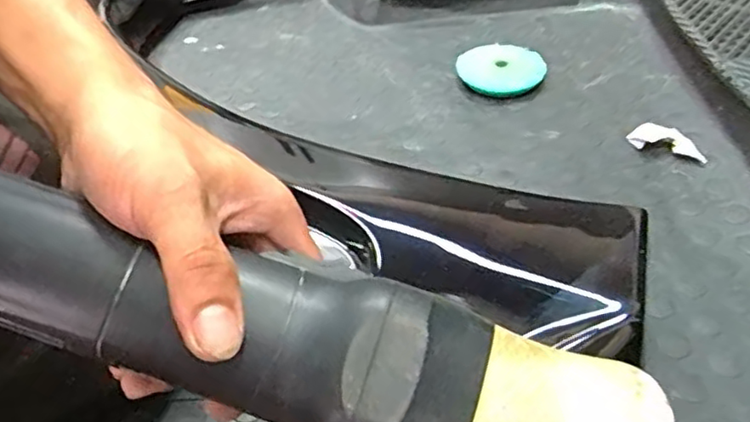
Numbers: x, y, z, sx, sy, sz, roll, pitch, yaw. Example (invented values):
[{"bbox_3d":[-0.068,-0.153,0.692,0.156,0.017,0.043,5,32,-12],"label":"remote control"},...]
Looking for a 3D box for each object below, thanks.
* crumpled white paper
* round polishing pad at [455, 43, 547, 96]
[{"bbox_3d":[0.280,-0.065,0.616,0.072,0.022,0.020,23,50,27],"label":"crumpled white paper"},{"bbox_3d":[0.141,-0.157,0.718,0.091,0.021,0.082,-5,43,0],"label":"round polishing pad"}]

